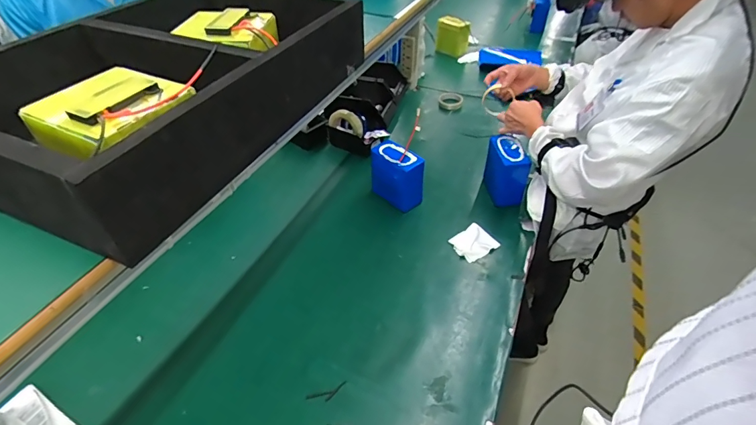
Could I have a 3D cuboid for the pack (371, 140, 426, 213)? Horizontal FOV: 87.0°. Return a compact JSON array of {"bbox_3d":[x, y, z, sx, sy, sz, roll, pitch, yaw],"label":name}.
[{"bbox_3d":[0.053,-0.100,1.131,0.079,0.153,0.163,-27,47,-26],"label":"pack"}]

